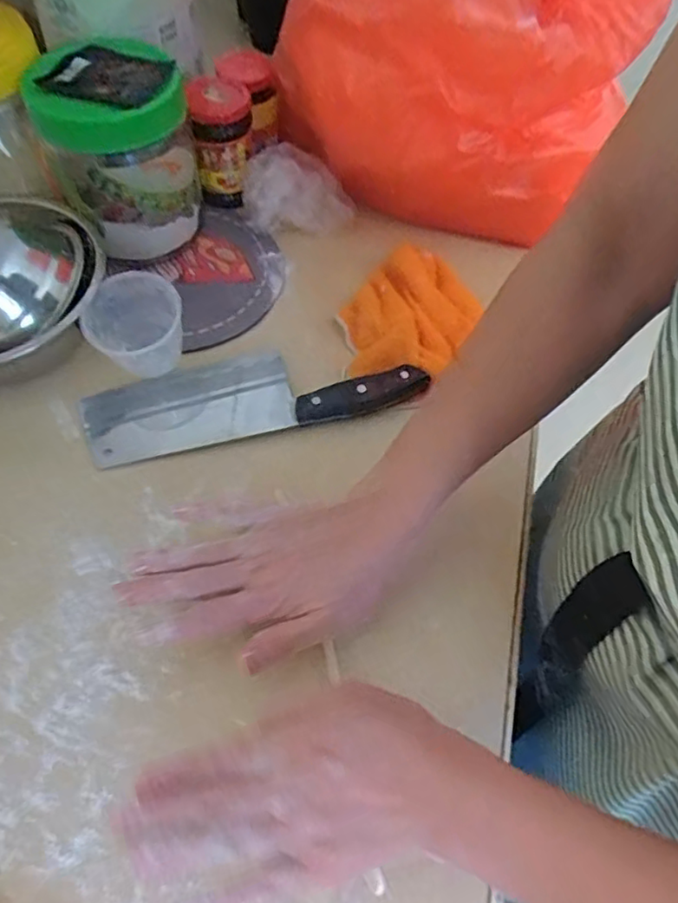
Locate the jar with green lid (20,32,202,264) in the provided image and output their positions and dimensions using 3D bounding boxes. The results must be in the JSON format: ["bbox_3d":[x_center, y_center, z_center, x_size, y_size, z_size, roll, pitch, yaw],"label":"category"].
[{"bbox_3d":[-0.187,-0.254,0.542,0.116,0.144,0.118,1,58,-2],"label":"jar with green lid"}]

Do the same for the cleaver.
[{"bbox_3d":[-0.069,-0.049,0.498,0.263,0.017,0.078,-10,59,-10],"label":"cleaver"}]

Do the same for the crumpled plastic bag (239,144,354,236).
[{"bbox_3d":[-0.040,-0.255,0.605,0.104,0.065,0.052,-9,59,-9],"label":"crumpled plastic bag"}]

